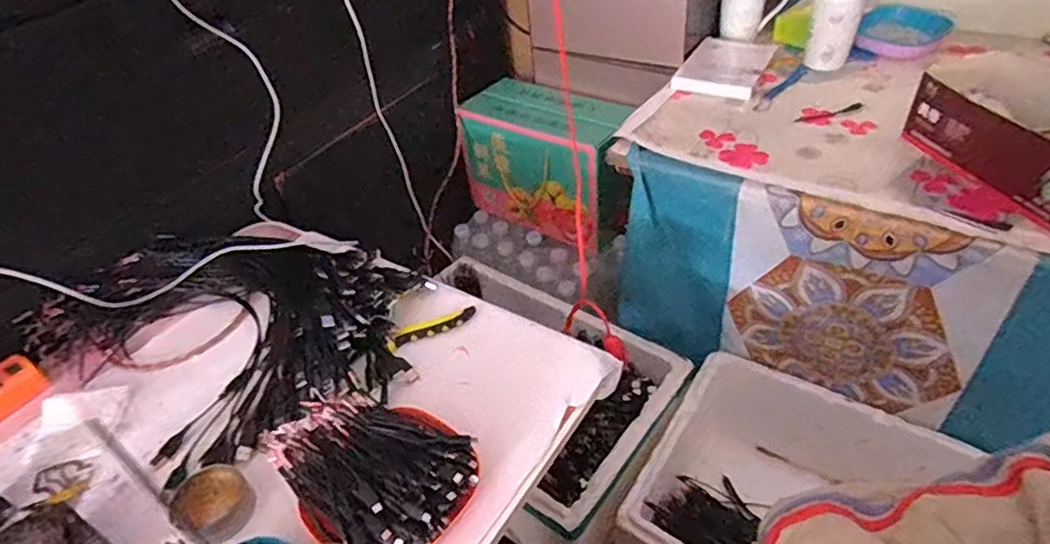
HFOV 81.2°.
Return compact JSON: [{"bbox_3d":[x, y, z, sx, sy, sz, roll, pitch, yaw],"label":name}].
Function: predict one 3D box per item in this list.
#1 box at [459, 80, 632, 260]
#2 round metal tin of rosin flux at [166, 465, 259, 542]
[{"bbox_3d":[0.051,-0.219,1.241,0.329,0.239,0.157,23,50,29],"label":"box"},{"bbox_3d":[-0.275,0.204,0.544,0.074,0.015,0.060,17,47,25],"label":"round metal tin of rosin flux"}]

